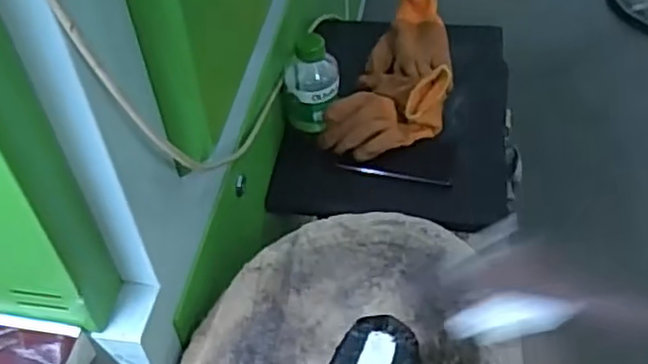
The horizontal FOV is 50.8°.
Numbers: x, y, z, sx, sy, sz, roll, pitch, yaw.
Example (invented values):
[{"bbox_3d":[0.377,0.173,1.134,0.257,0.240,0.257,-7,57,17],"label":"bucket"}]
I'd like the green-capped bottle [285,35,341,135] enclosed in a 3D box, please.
[{"bbox_3d":[-0.016,-0.131,0.890,0.071,0.115,0.075,-4,48,-2],"label":"green-capped bottle"}]

